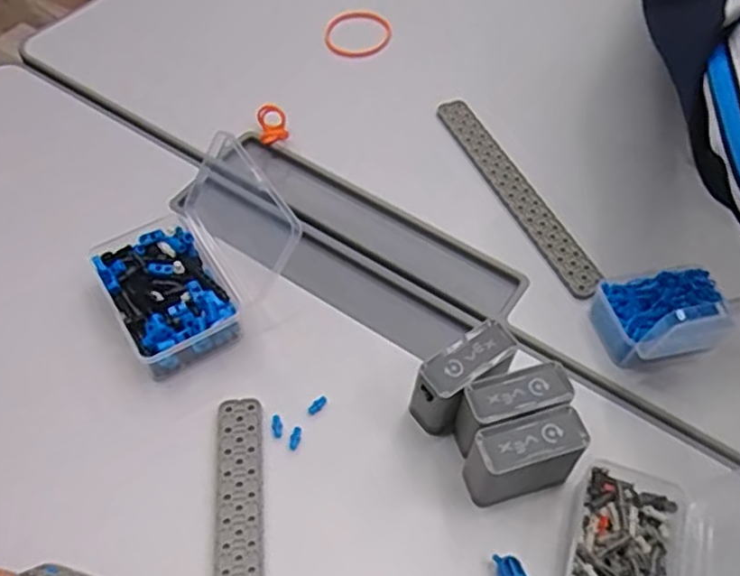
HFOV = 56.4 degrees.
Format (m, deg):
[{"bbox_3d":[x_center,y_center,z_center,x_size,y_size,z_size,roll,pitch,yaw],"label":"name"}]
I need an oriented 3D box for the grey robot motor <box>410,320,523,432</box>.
[{"bbox_3d":[0.051,0.054,0.382,0.062,0.055,0.024,-30,60,-21],"label":"grey robot motor"}]

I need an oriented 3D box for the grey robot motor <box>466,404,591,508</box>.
[{"bbox_3d":[0.078,0.090,0.359,0.061,0.052,0.024,-13,56,-11],"label":"grey robot motor"}]

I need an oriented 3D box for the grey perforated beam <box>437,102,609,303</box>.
[{"bbox_3d":[0.104,-0.072,0.501,0.027,0.005,0.197,-19,57,-14],"label":"grey perforated beam"}]

